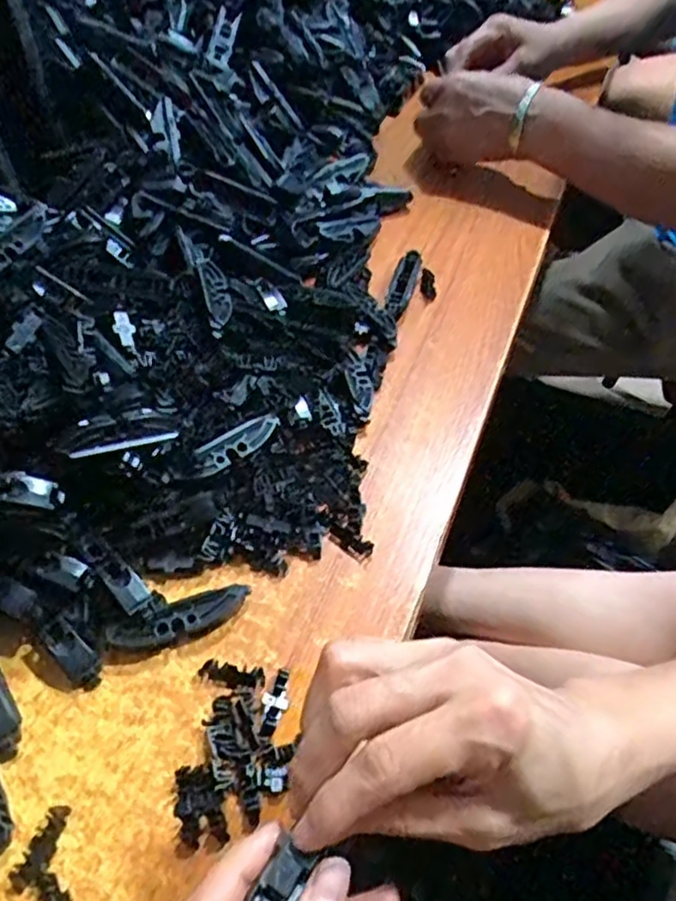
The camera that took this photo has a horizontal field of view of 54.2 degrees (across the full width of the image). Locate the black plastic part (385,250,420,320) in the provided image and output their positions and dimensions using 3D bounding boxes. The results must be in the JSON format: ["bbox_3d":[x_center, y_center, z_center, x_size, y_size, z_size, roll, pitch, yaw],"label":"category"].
[{"bbox_3d":[0.053,-0.137,0.545,0.017,0.012,0.082,12,52,10],"label":"black plastic part"}]

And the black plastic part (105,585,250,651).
[{"bbox_3d":[-0.088,0.096,0.368,0.077,0.018,0.020,-14,52,-11],"label":"black plastic part"}]

